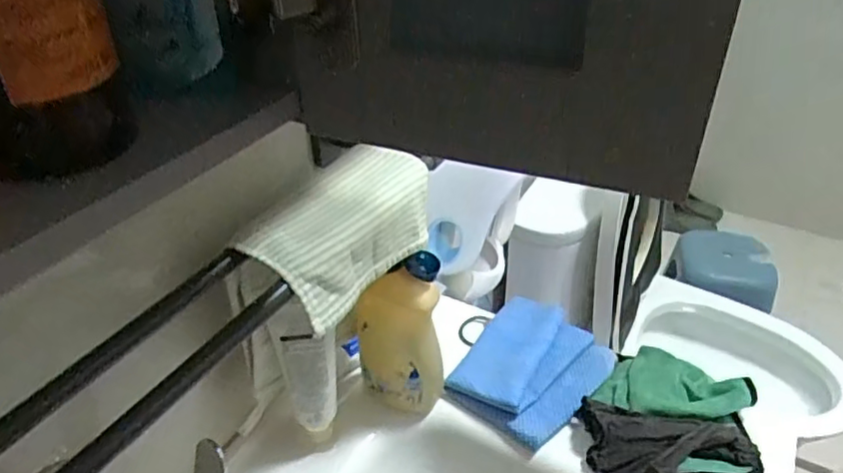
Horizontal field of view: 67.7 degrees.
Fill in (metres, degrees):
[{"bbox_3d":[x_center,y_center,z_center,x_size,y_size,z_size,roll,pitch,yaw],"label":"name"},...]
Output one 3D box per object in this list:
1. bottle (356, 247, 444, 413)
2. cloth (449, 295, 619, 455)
[{"bbox_3d":[-0.021,0.098,0.605,0.078,0.175,0.046,-7,37,-8],"label":"bottle"},{"bbox_3d":[0.122,0.137,0.681,0.131,0.029,0.160,26,44,32],"label":"cloth"}]

